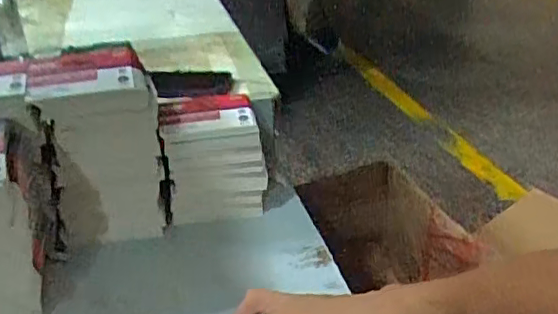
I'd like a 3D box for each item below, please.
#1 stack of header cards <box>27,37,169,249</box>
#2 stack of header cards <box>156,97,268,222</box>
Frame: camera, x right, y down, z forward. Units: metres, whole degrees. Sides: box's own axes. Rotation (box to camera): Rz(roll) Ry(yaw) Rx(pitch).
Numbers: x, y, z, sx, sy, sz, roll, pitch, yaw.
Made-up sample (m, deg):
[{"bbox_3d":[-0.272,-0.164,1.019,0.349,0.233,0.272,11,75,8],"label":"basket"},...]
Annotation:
[{"bbox_3d":[-0.183,-0.008,0.592,0.114,0.185,0.081,-8,29,-18],"label":"stack of header cards"},{"bbox_3d":[-0.076,0.004,0.652,0.109,0.128,0.092,-5,28,-13],"label":"stack of header cards"}]

